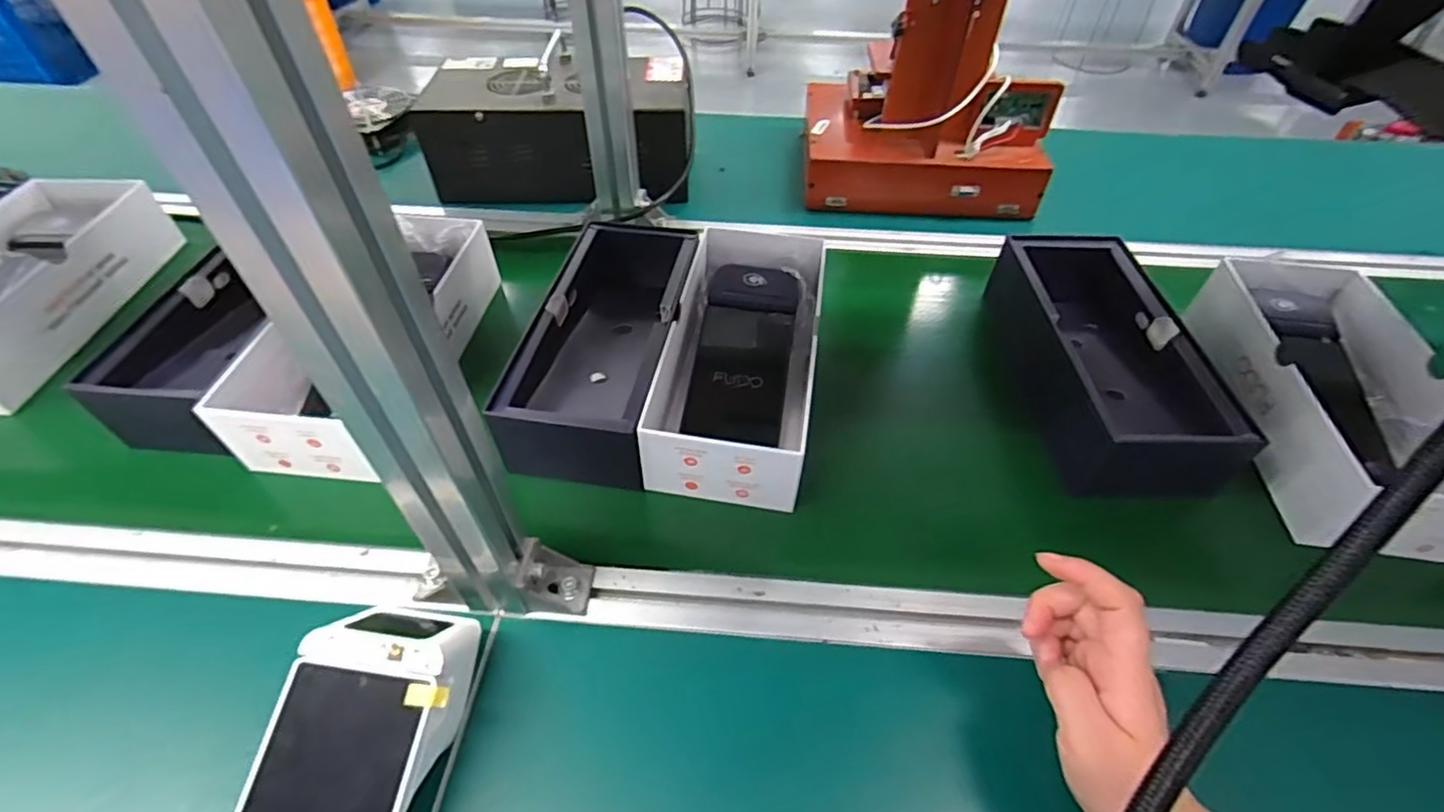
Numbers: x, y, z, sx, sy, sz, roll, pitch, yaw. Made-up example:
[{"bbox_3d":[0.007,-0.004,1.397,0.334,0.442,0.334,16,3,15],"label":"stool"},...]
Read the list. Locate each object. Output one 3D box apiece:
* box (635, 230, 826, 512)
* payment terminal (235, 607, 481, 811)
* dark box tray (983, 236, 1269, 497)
[{"bbox_3d":[0.019,-0.048,0.543,0.118,0.065,0.262,7,49,7],"label":"box"},{"bbox_3d":[-0.196,0.203,0.321,0.088,0.065,0.207,8,49,8],"label":"payment terminal"},{"bbox_3d":[0.328,-0.043,0.549,0.110,0.074,0.262,0,48,1],"label":"dark box tray"}]

